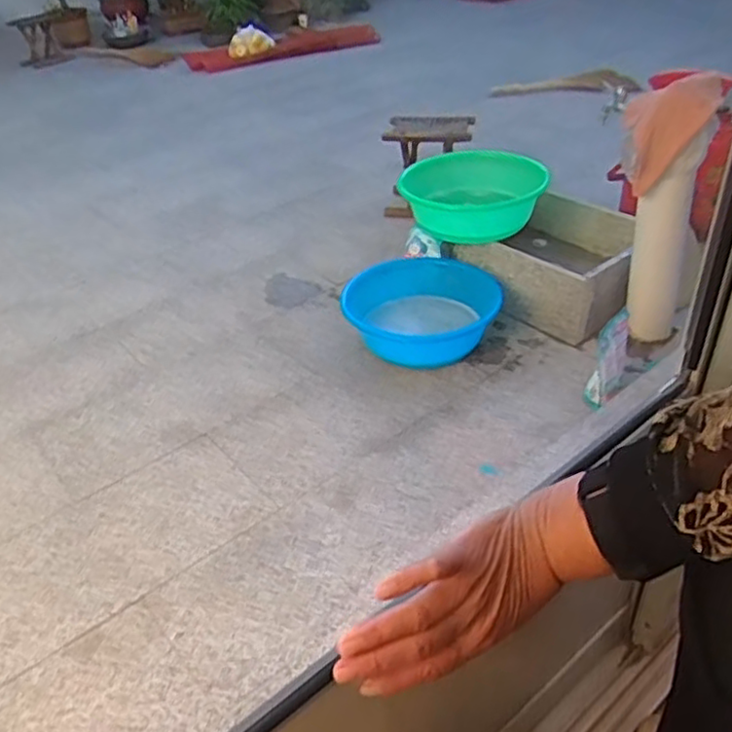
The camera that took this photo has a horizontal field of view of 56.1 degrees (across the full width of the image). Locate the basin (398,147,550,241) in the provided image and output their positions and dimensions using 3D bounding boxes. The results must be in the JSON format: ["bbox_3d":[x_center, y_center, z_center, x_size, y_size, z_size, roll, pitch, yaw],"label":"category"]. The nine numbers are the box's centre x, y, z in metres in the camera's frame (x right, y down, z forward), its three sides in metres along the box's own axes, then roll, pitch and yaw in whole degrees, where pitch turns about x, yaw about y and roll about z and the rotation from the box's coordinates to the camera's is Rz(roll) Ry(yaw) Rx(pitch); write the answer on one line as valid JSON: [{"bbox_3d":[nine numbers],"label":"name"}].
[{"bbox_3d":[0.285,-0.467,1.831,0.364,0.140,0.325,4,38,10],"label":"basin"}]

